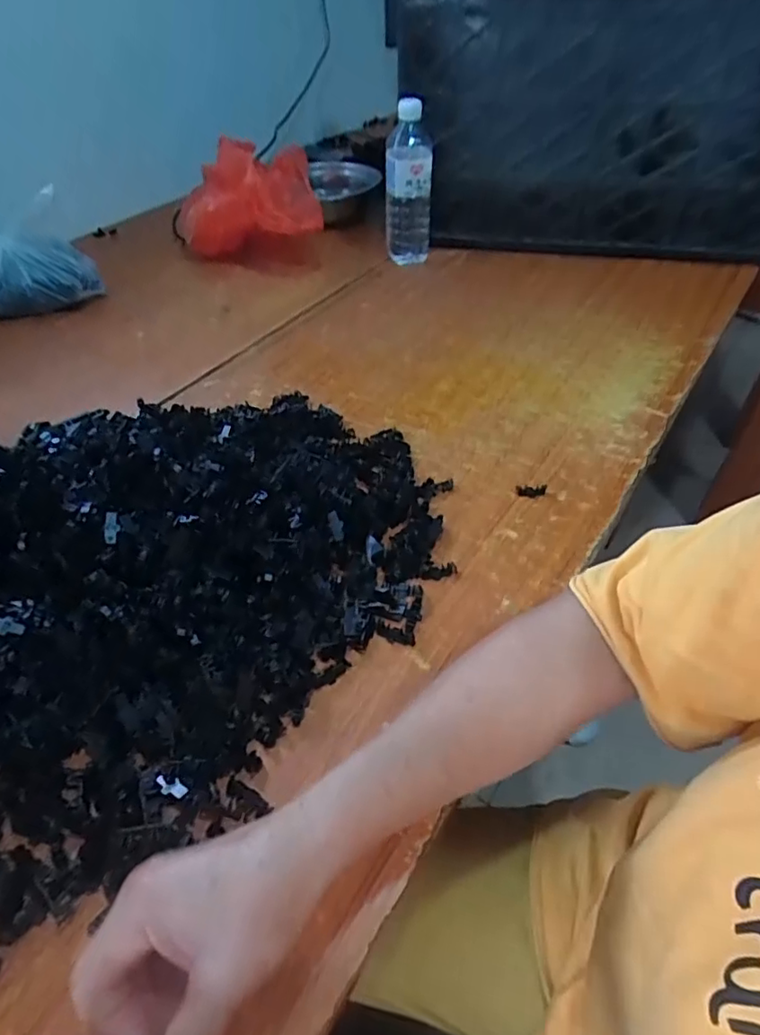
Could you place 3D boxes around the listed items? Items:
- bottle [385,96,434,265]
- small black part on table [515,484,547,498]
[{"bbox_3d":[0.043,-0.511,0.886,0.071,0.198,0.067,-5,46,-2],"label":"bottle"},{"bbox_3d":[0.149,-0.026,0.566,0.033,0.006,0.014,-9,47,-6],"label":"small black part on table"}]

